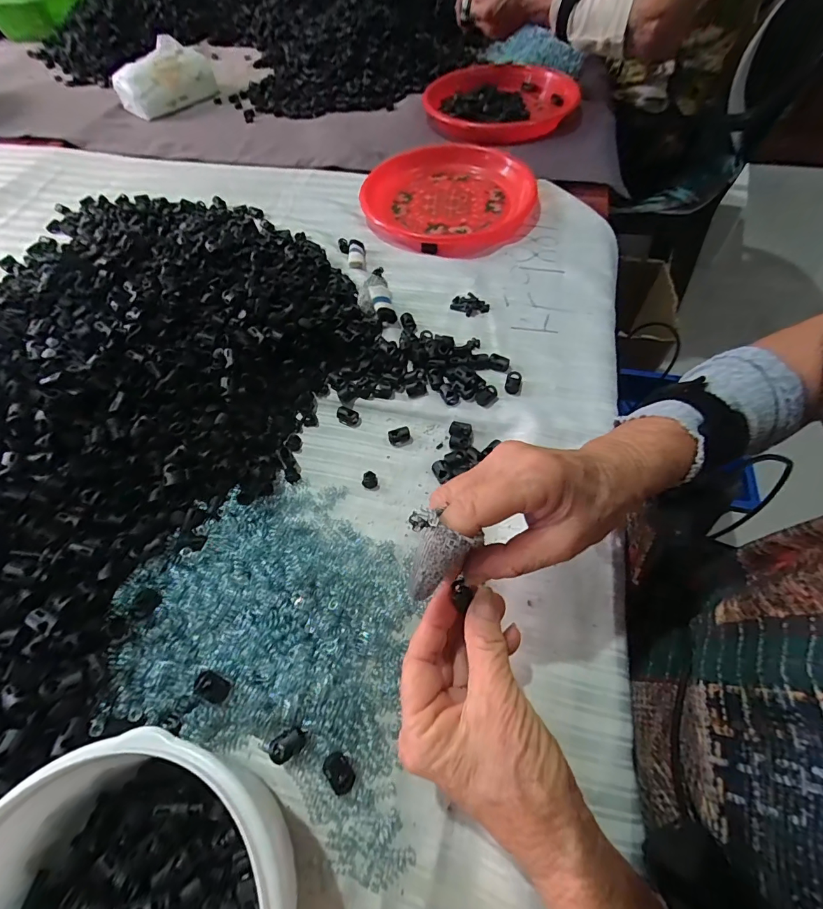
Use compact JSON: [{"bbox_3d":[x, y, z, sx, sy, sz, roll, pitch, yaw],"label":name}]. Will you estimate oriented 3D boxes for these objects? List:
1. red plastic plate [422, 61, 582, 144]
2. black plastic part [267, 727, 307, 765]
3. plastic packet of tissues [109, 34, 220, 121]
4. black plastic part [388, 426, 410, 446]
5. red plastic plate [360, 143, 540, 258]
[{"bbox_3d":[0.126,-0.529,0.619,0.199,0.046,0.199,-2,58,3],"label":"red plastic plate"},{"bbox_3d":[-0.075,0.179,0.257,0.022,0.015,0.014,-32,63,-15],"label":"black plastic part"},{"bbox_3d":[-0.452,-0.692,0.763,0.173,0.071,0.043,-31,63,-14],"label":"plastic packet of tissues"},{"bbox_3d":[-0.011,-0.017,0.378,0.019,0.008,0.013,-17,60,-7],"label":"black plastic part"},{"bbox_3d":[0.055,-0.345,0.553,0.207,0.033,0.207,-1,59,2],"label":"red plastic plate"}]

